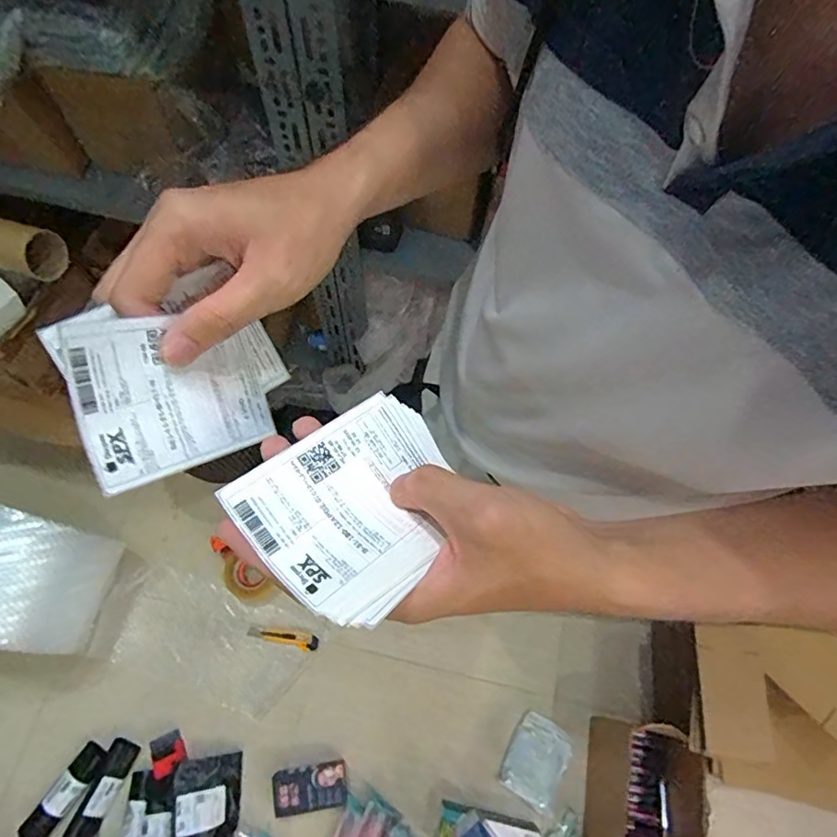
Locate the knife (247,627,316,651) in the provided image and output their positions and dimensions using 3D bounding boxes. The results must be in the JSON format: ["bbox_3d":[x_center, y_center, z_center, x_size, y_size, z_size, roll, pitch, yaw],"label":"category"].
[{"bbox_3d":[-0.353,0.574,1.399,0.181,0.012,0.034,9,68,1],"label":"knife"}]

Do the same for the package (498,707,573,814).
[{"bbox_3d":[0.282,0.810,1.276,0.128,0.019,0.173,32,71,11],"label":"package"}]

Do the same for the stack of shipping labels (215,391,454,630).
[{"bbox_3d":[-0.025,0.041,0.268,0.088,0.013,0.109,45,55,14],"label":"stack of shipping labels"}]

